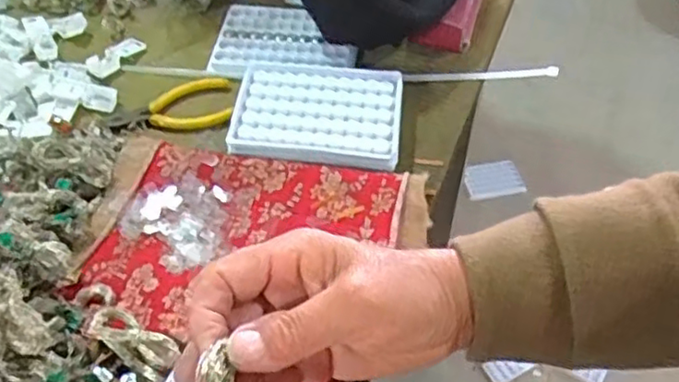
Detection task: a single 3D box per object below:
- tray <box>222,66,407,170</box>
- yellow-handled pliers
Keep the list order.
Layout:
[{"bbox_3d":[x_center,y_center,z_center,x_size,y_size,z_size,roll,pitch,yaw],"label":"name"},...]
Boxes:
[{"bbox_3d":[-0.017,-0.061,0.526,0.130,0.018,0.100,6,51,4],"label":"tray"},{"bbox_3d":[-0.139,-0.073,0.552,0.094,0.009,0.052,-5,51,-5],"label":"yellow-handled pliers"}]

